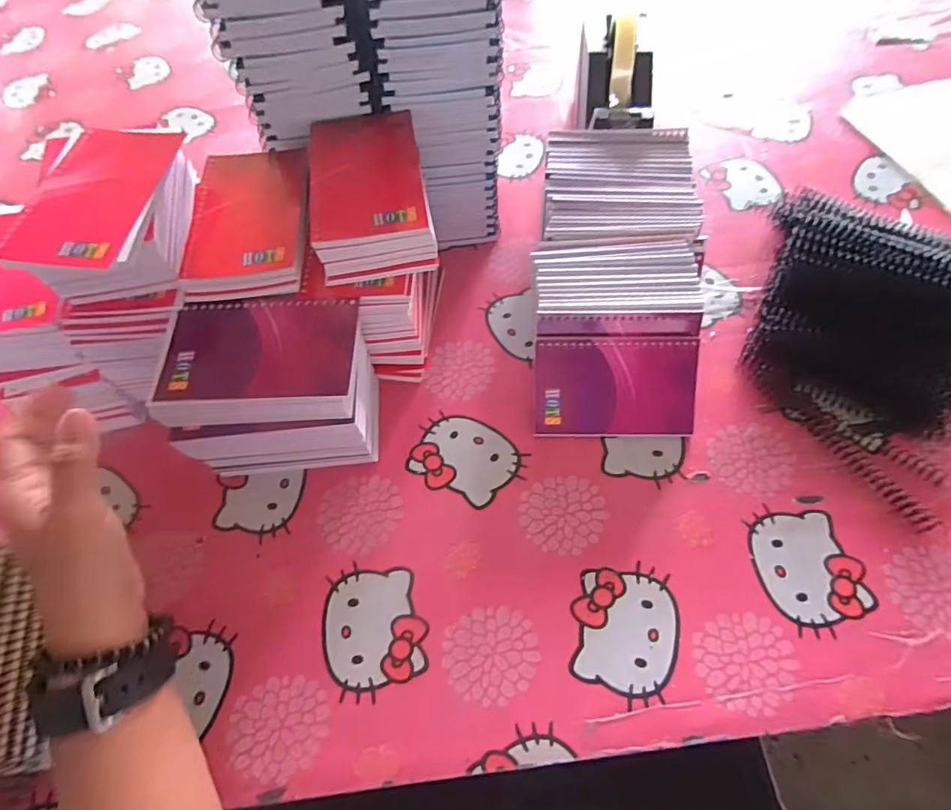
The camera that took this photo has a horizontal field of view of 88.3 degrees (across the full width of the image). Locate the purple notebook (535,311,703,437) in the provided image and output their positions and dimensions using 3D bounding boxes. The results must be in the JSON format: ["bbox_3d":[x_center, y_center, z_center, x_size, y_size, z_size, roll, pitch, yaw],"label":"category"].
[{"bbox_3d":[0.116,-0.024,0.404,0.129,0.005,0.100,0,101,3],"label":"purple notebook"}]

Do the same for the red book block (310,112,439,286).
[{"bbox_3d":[-0.079,-0.162,0.372,0.081,0.037,0.138,-10,63,-2],"label":"red book block"}]

